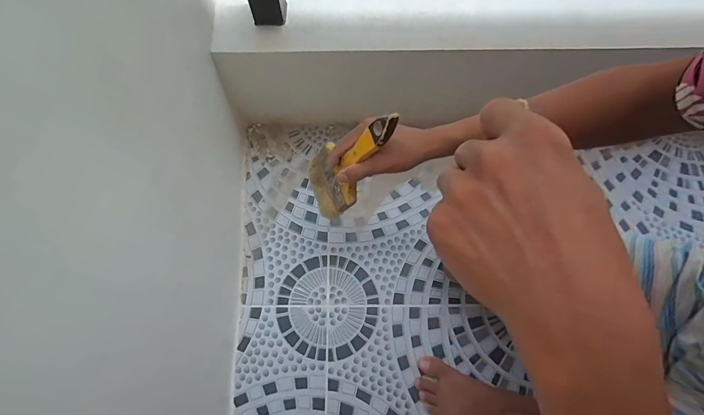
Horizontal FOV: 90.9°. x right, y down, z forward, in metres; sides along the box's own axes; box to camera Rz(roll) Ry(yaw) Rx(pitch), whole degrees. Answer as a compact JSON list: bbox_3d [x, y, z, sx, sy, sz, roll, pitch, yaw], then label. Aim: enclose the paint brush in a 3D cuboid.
[{"bbox_3d":[-0.007,-0.058,0.468,0.033,0.209,0.093,-2,70,-28],"label":"paint brush"}]

